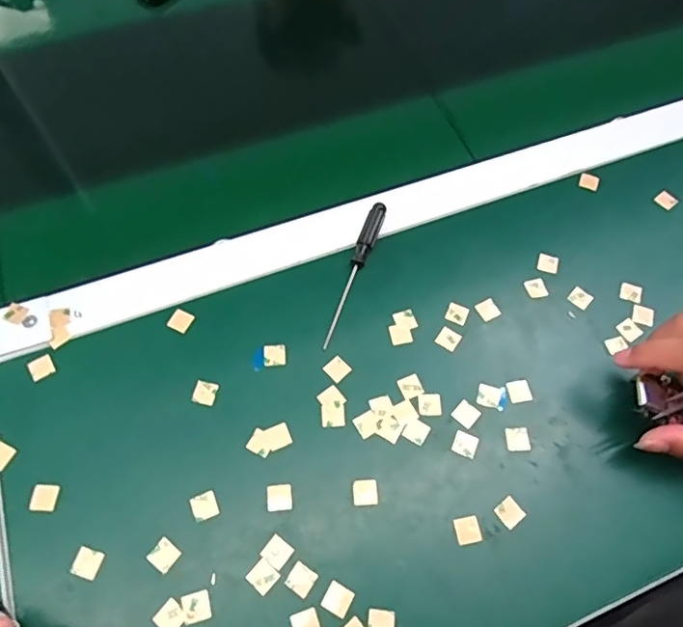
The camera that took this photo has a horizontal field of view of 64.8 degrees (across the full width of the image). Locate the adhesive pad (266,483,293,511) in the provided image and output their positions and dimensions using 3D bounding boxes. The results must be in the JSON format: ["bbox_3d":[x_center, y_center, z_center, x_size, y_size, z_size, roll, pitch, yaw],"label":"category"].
[{"bbox_3d":[-0.040,0.119,0.349,0.016,0.004,0.017,-3,63,-2],"label":"adhesive pad"}]

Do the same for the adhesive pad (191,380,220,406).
[{"bbox_3d":[-0.096,0.055,0.379,0.016,0.004,0.016,13,63,6],"label":"adhesive pad"}]

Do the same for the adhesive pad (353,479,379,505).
[{"bbox_3d":[0.016,0.117,0.353,0.016,0.004,0.016,-2,63,-1],"label":"adhesive pad"}]

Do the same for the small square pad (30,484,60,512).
[{"bbox_3d":[-0.191,0.118,0.345,0.017,0.004,0.017,2,63,0],"label":"small square pad"}]

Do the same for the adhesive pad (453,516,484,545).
[{"bbox_3d":[0.081,0.138,0.344,0.016,0.004,0.015,-10,63,-6],"label":"adhesive pad"}]

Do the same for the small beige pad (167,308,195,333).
[{"bbox_3d":[-0.121,0.005,0.404,0.017,0.004,0.016,24,65,11],"label":"small beige pad"}]

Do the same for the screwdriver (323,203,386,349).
[{"bbox_3d":[0.010,-0.034,0.421,0.014,0.014,0.129,19,64,9],"label":"screwdriver"}]

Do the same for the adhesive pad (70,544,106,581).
[{"bbox_3d":[-0.156,0.153,0.330,0.016,0.004,0.016,14,64,7],"label":"adhesive pad"}]

